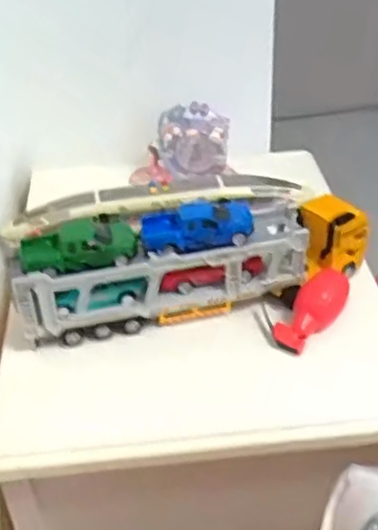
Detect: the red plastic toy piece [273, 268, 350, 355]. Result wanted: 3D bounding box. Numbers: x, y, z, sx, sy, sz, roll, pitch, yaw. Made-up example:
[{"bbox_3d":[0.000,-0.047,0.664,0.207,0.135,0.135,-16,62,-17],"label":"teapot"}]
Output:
[{"bbox_3d":[0.122,0.042,0.704,0.038,0.030,0.100,29,65,34],"label":"red plastic toy piece"}]

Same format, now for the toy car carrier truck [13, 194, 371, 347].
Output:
[{"bbox_3d":[0.011,-0.005,0.712,0.361,0.108,0.064,-14,39,-14],"label":"toy car carrier truck"}]

